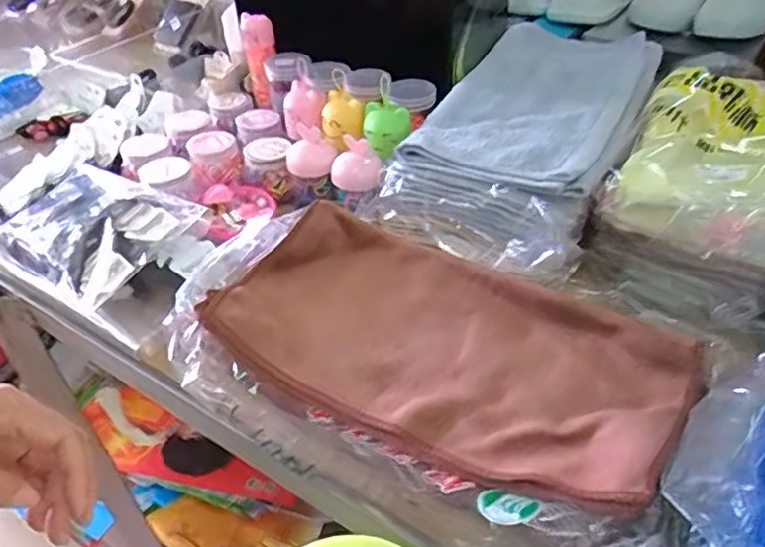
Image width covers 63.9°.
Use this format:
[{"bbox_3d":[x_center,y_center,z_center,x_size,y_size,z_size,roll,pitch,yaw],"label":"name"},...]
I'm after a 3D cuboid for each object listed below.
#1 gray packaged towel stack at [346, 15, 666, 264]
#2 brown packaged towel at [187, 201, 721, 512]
[{"bbox_3d":[0.148,-0.155,0.641,0.203,0.075,0.337,18,45,23],"label":"gray packaged towel stack"},{"bbox_3d":[0.041,0.050,0.463,0.338,0.037,0.174,21,47,25],"label":"brown packaged towel"}]

